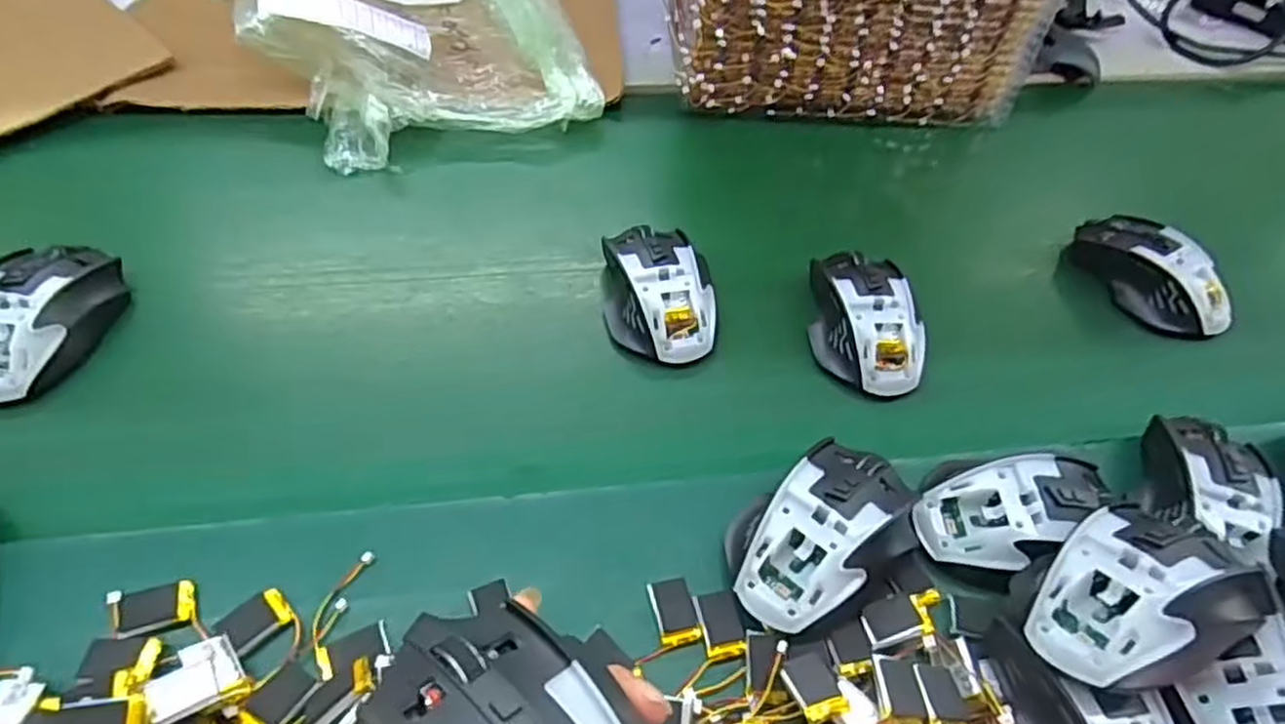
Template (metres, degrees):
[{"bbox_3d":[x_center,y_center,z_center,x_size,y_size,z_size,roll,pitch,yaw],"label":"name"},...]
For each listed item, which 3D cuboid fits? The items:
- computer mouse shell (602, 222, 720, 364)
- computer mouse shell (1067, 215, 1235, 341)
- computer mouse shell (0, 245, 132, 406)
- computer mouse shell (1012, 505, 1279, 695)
[{"bbox_3d":[0.011,-0.049,0.499,0.070,0.036,0.100,-6,54,-9],"label":"computer mouse shell"},{"bbox_3d":[0.372,-0.066,0.544,0.051,0.041,0.113,-19,57,-17],"label":"computer mouse shell"},{"bbox_3d":[-0.368,-0.031,0.452,0.062,0.033,0.109,9,53,2],"label":"computer mouse shell"},{"bbox_3d":[0.228,0.105,0.339,0.110,0.049,0.069,-22,58,-19],"label":"computer mouse shell"}]

